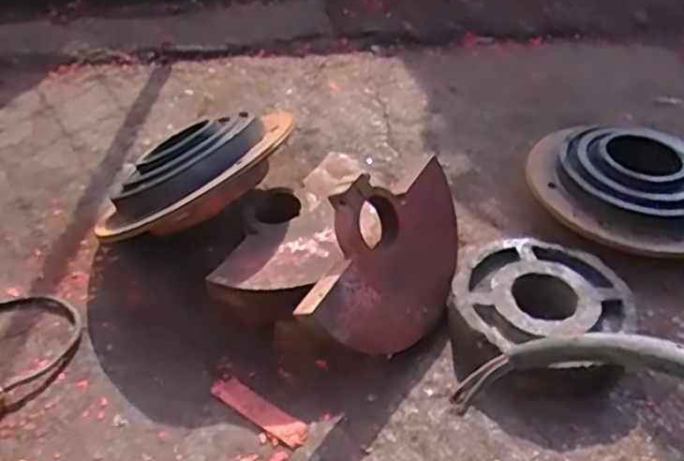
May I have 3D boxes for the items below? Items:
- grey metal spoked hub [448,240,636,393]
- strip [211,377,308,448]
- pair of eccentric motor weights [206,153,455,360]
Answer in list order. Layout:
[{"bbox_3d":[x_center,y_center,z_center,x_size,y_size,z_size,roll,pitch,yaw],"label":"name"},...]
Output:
[{"bbox_3d":[0.274,0.110,0.943,0.238,0.068,0.218,-1,41,1],"label":"grey metal spoked hub"},{"bbox_3d":[-0.103,0.229,0.861,0.142,0.009,0.038,26,48,28],"label":"strip"},{"bbox_3d":[0.007,0.019,0.945,0.279,0.183,0.320,20,46,23],"label":"pair of eccentric motor weights"}]

